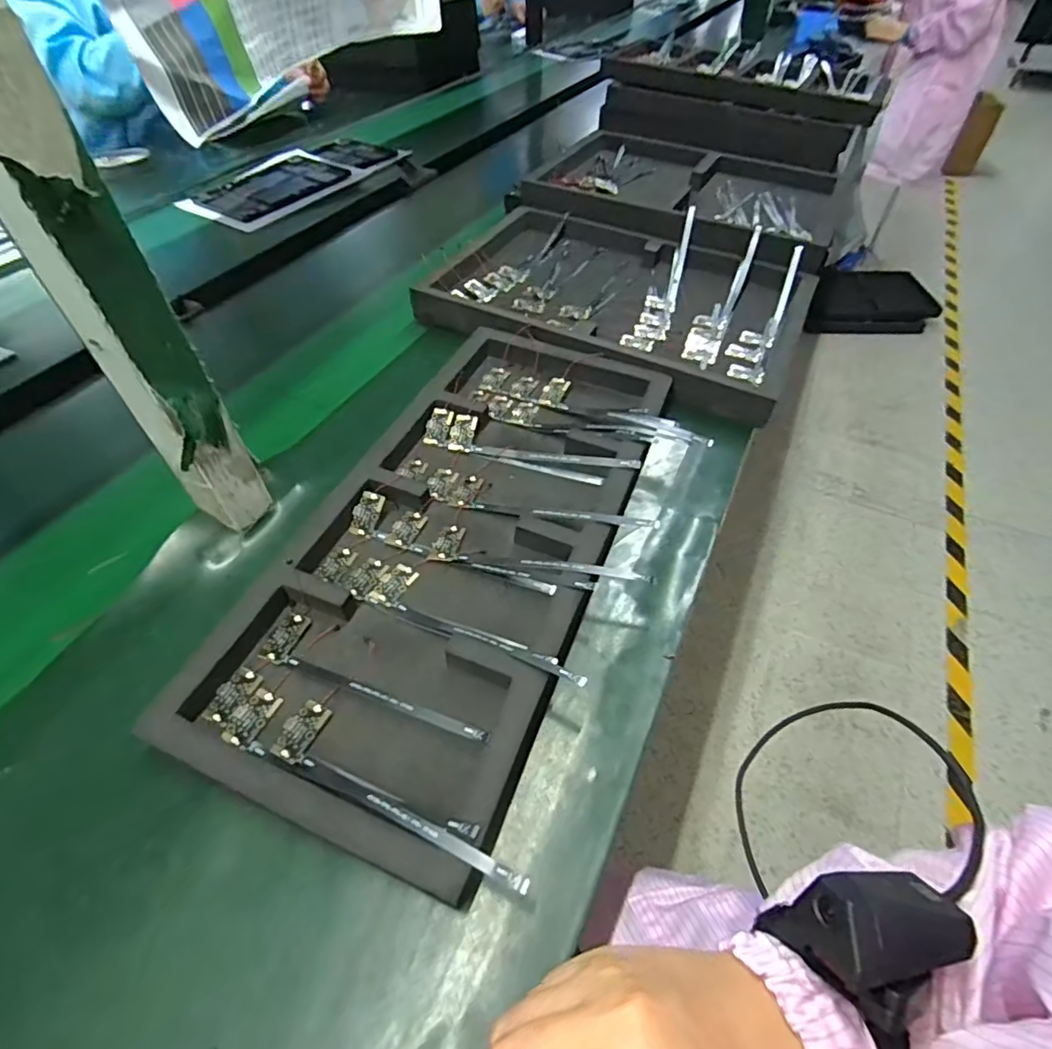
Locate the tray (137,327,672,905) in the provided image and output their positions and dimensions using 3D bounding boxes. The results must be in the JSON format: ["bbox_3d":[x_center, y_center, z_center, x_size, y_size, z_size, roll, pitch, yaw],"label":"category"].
[{"bbox_3d":[-0.035,0.002,0.449,0.239,0.039,0.482,18,52,14],"label":"tray"}]

